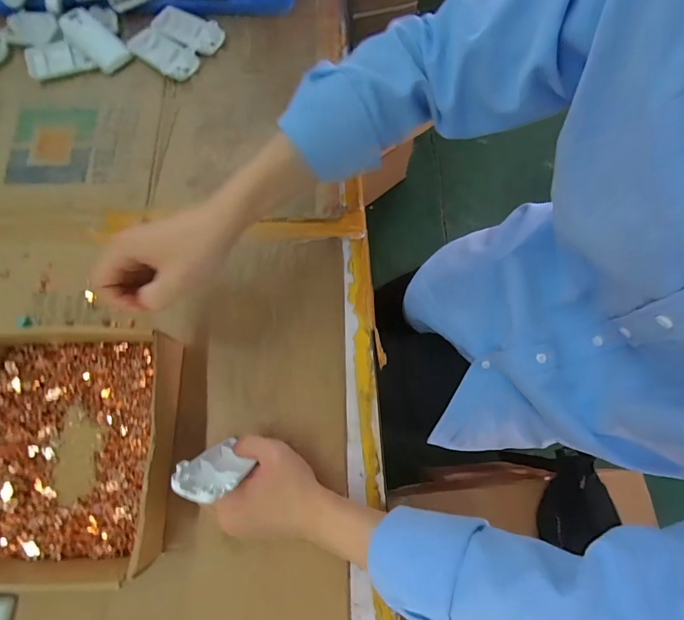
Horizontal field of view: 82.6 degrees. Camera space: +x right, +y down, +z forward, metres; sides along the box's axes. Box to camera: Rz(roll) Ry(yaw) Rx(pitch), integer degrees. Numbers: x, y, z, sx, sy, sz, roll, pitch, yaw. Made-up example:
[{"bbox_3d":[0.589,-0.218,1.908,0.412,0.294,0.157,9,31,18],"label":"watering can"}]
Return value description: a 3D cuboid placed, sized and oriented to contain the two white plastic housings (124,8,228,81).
[{"bbox_3d":[-0.221,-0.360,0.522,0.091,0.018,0.100,39,77,8],"label":"two white plastic housings"}]

